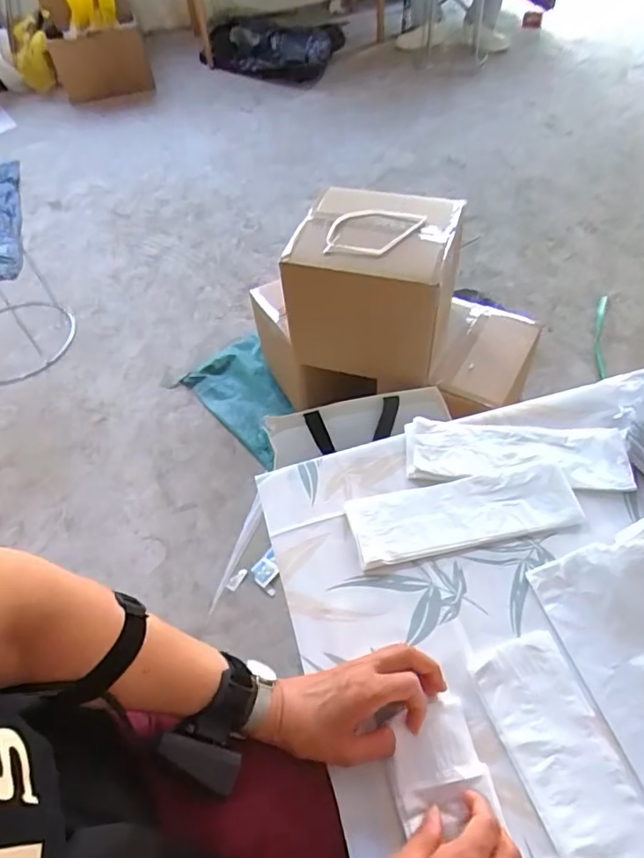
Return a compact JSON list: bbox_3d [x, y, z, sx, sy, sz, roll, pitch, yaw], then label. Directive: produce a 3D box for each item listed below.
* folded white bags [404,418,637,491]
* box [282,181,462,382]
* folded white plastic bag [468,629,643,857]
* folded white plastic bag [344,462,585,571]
[{"bbox_3d":[0.235,0.028,0.652,0.258,0.012,0.085,3,53,6],"label":"folded white bags"},{"bbox_3d":[0.100,-0.275,1.071,0.291,0.292,0.221,15,56,15],"label":"box"},{"bbox_3d":[0.220,0.307,0.451,0.087,0.007,0.250,-17,54,-8],"label":"folded white plastic bag"},{"bbox_3d":[0.161,0.095,0.608,0.252,0.009,0.083,-11,53,-4],"label":"folded white plastic bag"}]

